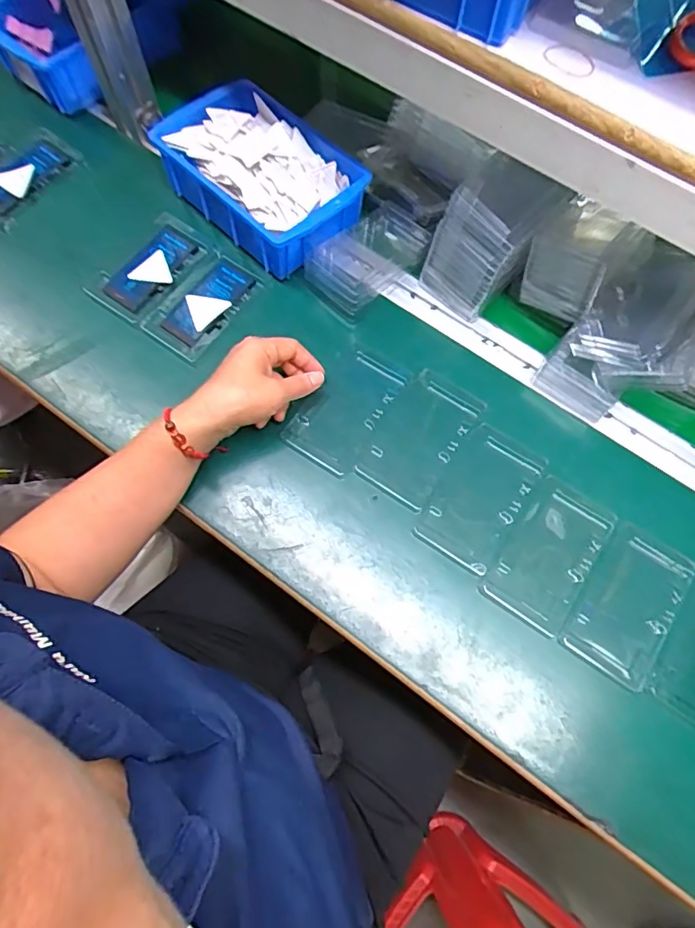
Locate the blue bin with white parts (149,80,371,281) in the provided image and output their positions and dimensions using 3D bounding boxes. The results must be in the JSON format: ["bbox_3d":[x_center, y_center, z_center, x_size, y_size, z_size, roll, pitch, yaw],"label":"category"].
[{"bbox_3d":[-0.088,-0.304,0.556,0.142,0.068,0.205,-40,76,-16],"label":"blue bin with white parts"}]

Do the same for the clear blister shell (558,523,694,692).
[{"bbox_3d":[0.246,0.119,0.452,0.076,0.015,0.127,33,71,10],"label":"clear blister shell"}]

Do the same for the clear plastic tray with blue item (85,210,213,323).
[{"bbox_3d":[-0.206,-0.210,0.547,0.079,0.023,0.124,33,71,10],"label":"clear plastic tray with blue item"}]

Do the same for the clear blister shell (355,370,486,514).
[{"bbox_3d":[0.071,-0.026,0.493,0.071,0.010,0.127,33,71,10],"label":"clear blister shell"}]

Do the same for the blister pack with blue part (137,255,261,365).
[{"bbox_3d":[-0.145,-0.162,0.535,0.070,0.014,0.114,38,72,12],"label":"blister pack with blue part"}]

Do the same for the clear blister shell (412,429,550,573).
[{"bbox_3d":[0.123,0.029,0.476,0.073,0.008,0.125,32,71,10],"label":"clear blister shell"}]

